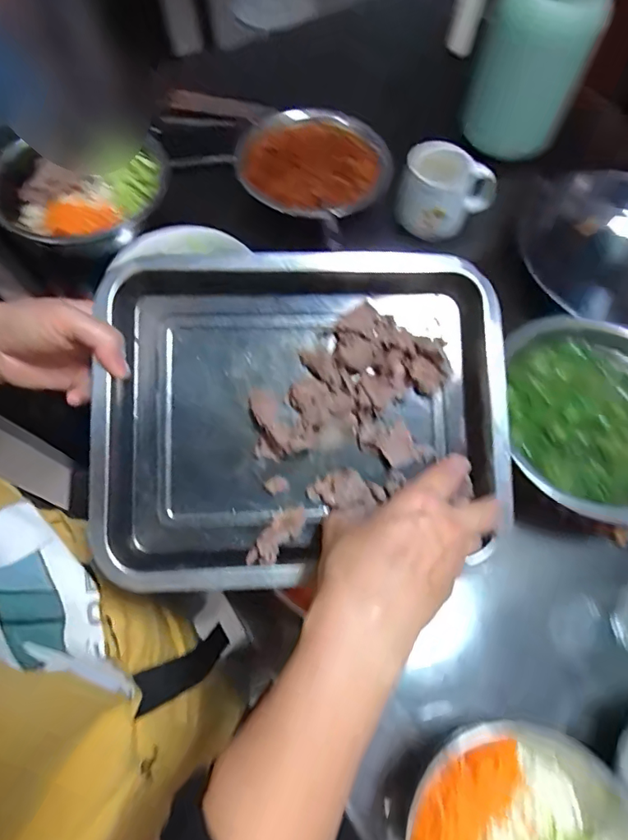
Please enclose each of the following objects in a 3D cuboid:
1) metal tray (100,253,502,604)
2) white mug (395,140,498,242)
[{"bbox_3d":[-0.004,-0.006,0.371,0.296,0.029,0.238,-2,84,-5],"label":"metal tray"},{"bbox_3d":[0.175,-0.300,0.660,0.112,0.083,0.089,24,68,10],"label":"white mug"}]

